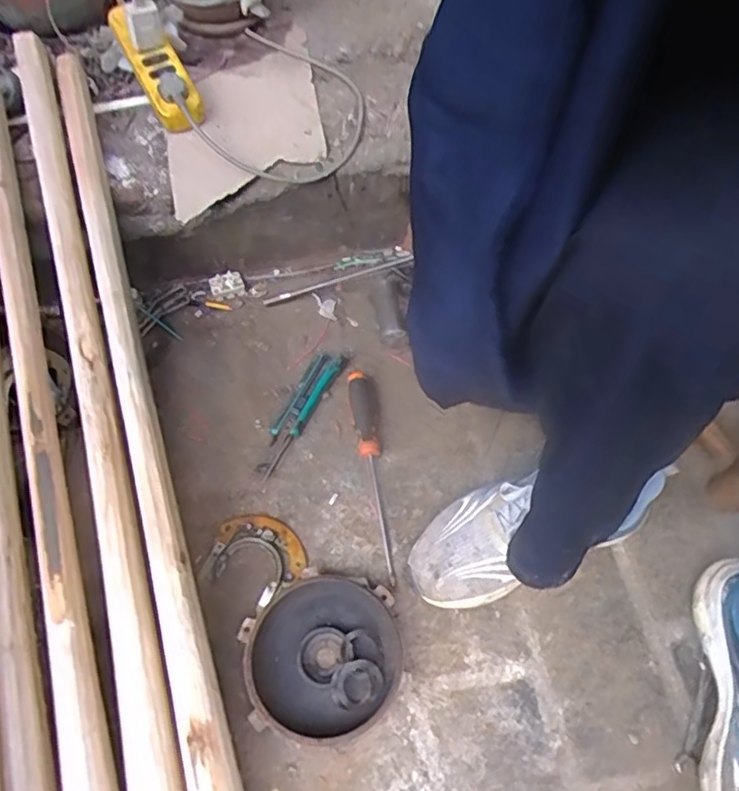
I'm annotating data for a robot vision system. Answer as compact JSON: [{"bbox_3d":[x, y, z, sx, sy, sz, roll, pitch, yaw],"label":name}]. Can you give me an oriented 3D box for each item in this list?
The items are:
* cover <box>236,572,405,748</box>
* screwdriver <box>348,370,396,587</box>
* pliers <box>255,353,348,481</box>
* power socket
[{"bbox_3d":[-0.044,0.257,0.596,0.149,0.035,0.148,-9,61,-5],"label":"cover"},{"bbox_3d":[0.005,0.080,0.693,0.034,0.042,0.253,-7,61,-3],"label":"screwdriver"},{"bbox_3d":[-0.090,0.018,0.742,0.037,0.027,0.180,26,64,15],"label":"pliers"},{"bbox_3d":[-0.269,-0.417,0.766,0.062,0.037,0.189,-31,82,-15],"label":"power socket"}]

